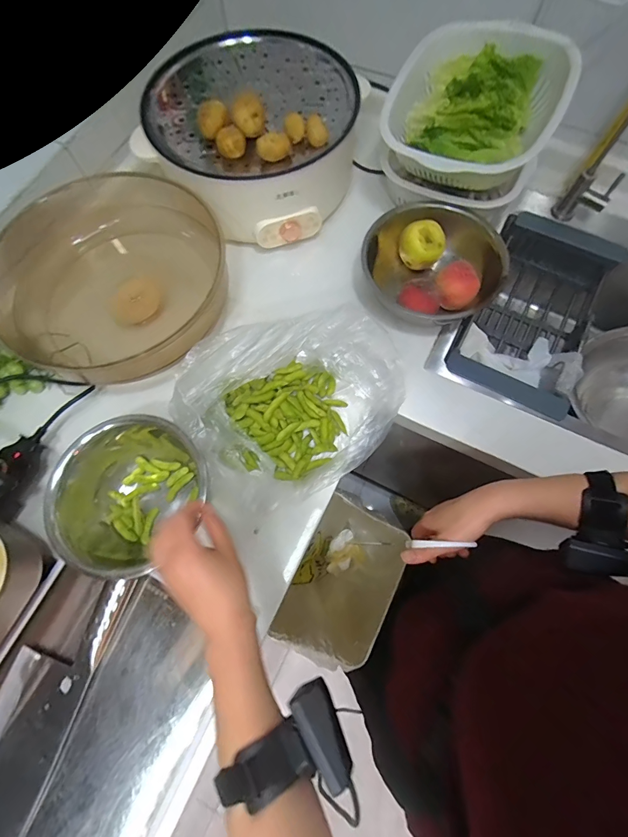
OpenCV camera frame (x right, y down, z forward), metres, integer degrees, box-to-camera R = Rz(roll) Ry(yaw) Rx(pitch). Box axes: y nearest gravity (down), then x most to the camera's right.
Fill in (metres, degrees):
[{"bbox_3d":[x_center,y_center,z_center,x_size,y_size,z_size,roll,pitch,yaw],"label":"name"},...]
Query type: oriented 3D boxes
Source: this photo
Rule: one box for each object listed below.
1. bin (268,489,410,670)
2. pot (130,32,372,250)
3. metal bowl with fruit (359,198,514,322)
[{"bbox_3d":[0.051,0.295,0.681,0.147,0.232,0.232,28,70,10],"label":"bin"},{"bbox_3d":[-0.093,-0.478,0.632,0.294,0.167,0.305,0,68,-1],"label":"pot"},{"bbox_3d":[0.194,-0.246,0.616,0.206,0.082,0.190,0,68,-1],"label":"metal bowl with fruit"}]

